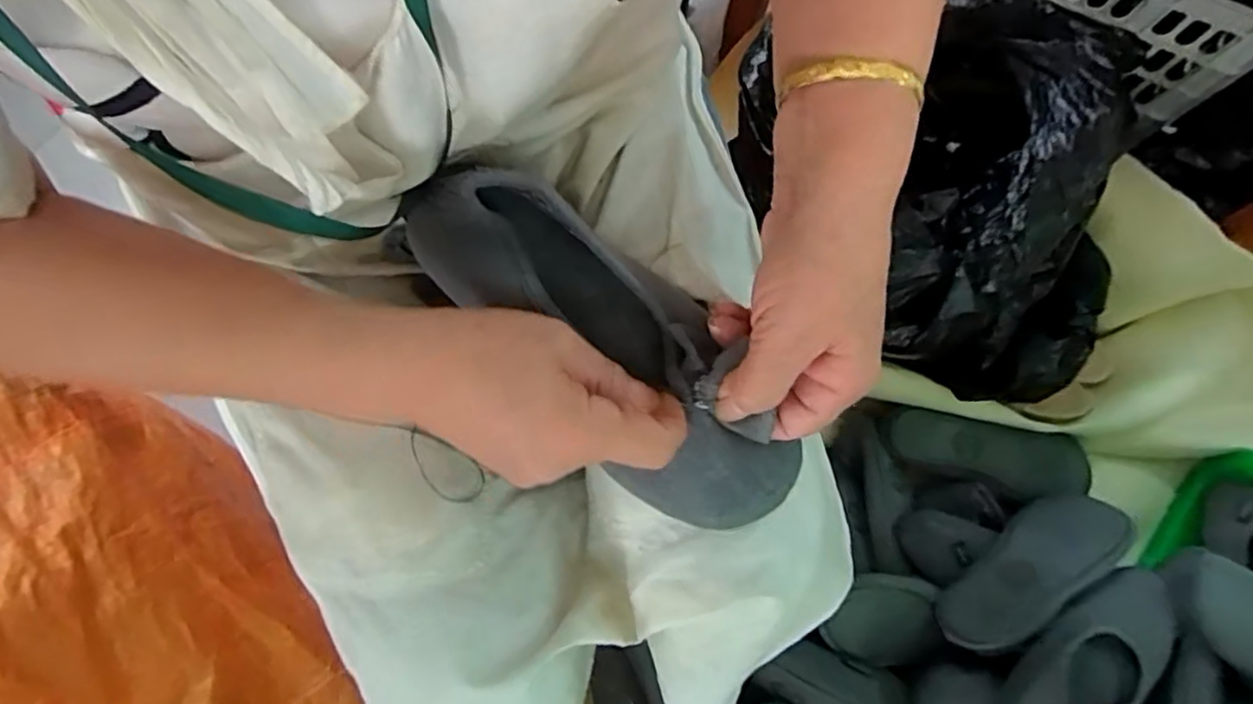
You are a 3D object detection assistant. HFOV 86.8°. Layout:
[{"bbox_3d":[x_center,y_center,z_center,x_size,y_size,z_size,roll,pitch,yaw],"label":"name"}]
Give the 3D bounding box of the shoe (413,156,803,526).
[{"bbox_3d":[-0.009,-0.009,0.325,0.225,0.052,0.084,45,80,6],"label":"shoe"}]

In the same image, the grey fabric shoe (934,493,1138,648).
[{"bbox_3d":[0.416,0.215,0.670,0.234,0.036,0.089,-27,37,-20],"label":"grey fabric shoe"}]

